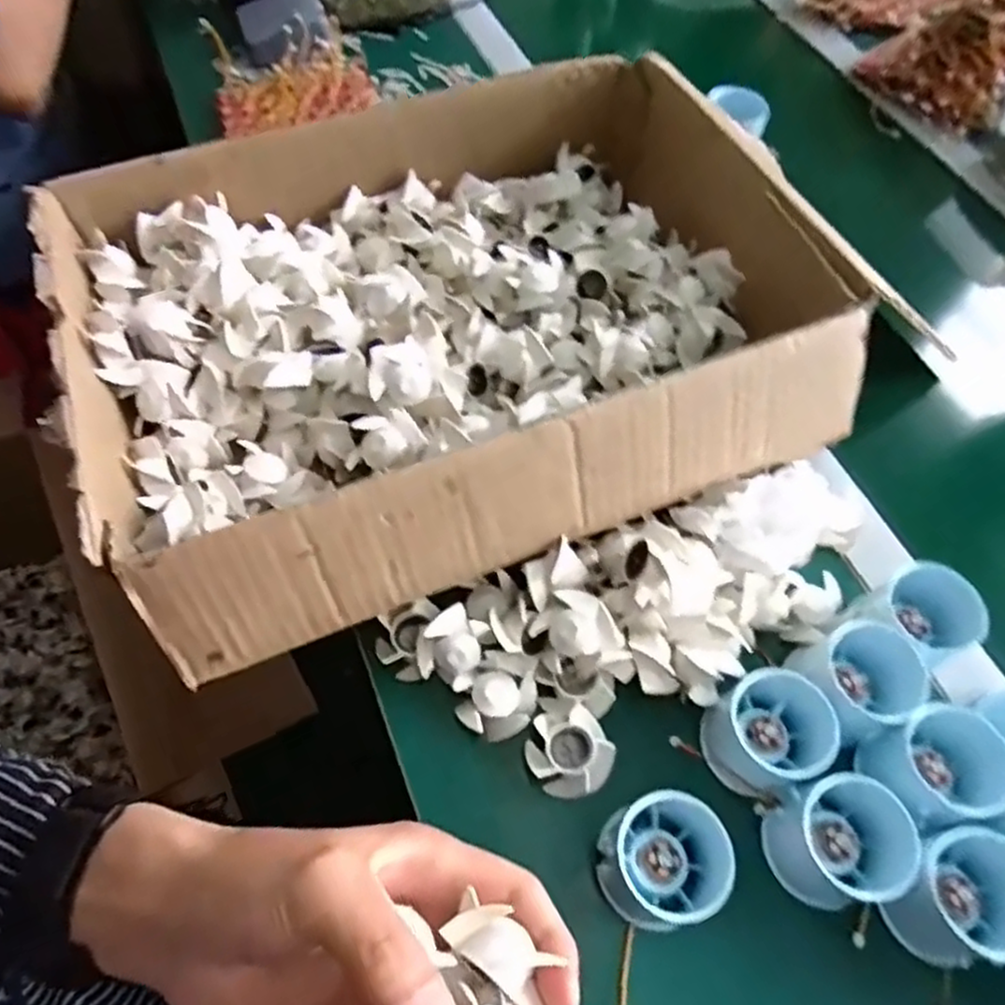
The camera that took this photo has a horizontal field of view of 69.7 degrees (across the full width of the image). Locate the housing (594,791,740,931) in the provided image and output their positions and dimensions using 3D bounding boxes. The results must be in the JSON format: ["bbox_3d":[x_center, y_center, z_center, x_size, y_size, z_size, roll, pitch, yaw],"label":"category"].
[{"bbox_3d":[0.080,0.169,0.341,0.063,0.048,0.054,-12,61,-10],"label":"housing"}]

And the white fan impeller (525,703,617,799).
[{"bbox_3d":[0.035,0.131,0.376,0.041,0.019,0.042,-18,62,-14],"label":"white fan impeller"}]

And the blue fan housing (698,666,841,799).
[{"bbox_3d":[0.139,0.117,0.372,0.063,0.049,0.051,-14,61,-11],"label":"blue fan housing"}]

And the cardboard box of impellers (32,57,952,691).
[{"bbox_3d":[-0.032,-0.116,0.440,0.420,0.088,0.320,-20,63,-15],"label":"cardboard box of impellers"}]

